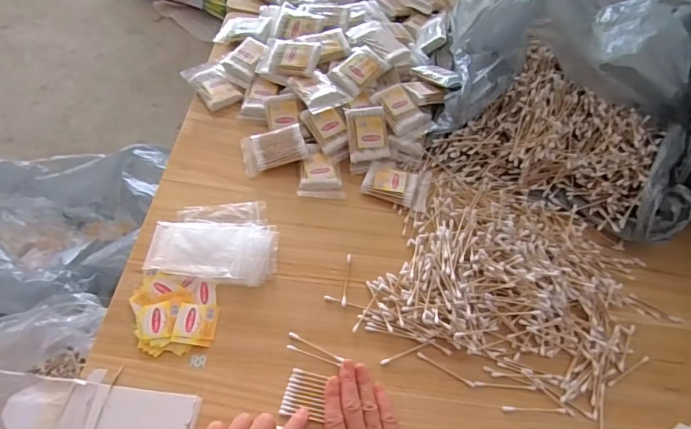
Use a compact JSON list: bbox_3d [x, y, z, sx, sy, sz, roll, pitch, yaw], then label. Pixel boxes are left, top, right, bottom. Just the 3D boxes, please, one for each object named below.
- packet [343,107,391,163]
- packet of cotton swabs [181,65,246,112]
[{"bbox_3d":[0.031,-0.111,0.612,0.056,0.010,0.071,-9,97,-12],"label":"packet"},{"bbox_3d":[-0.200,-0.197,0.675,0.059,0.019,0.099,-32,66,-21],"label":"packet of cotton swabs"}]

